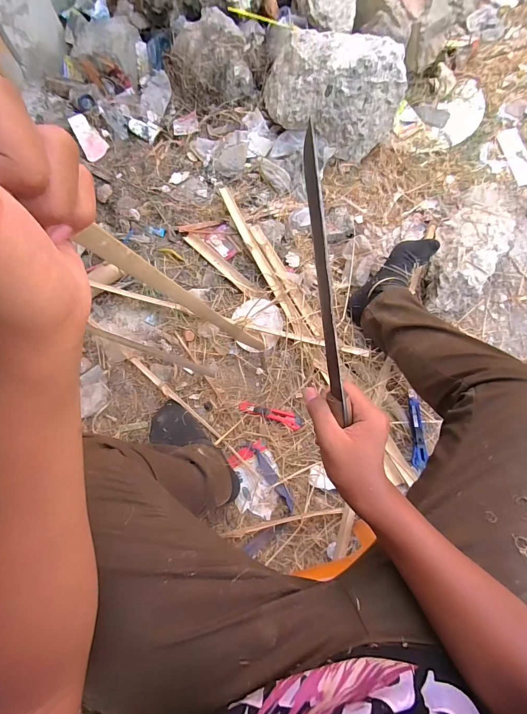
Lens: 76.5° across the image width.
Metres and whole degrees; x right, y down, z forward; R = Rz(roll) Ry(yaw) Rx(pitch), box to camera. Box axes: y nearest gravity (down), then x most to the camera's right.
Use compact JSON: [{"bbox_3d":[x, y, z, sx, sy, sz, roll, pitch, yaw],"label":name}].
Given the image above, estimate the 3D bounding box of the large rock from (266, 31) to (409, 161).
[{"bbox_3d":[0.174,-0.705,0.881,0.371,0.214,0.205,17,73,5],"label":"large rock"}]

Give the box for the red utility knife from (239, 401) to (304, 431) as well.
[{"bbox_3d":[0.016,0.125,0.730,0.142,0.013,0.030,16,74,8],"label":"red utility knife"}]

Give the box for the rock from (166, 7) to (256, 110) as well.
[{"bbox_3d":[-0.156,-0.829,0.946,0.233,0.118,0.210,-13,72,-1],"label":"rock"}]

